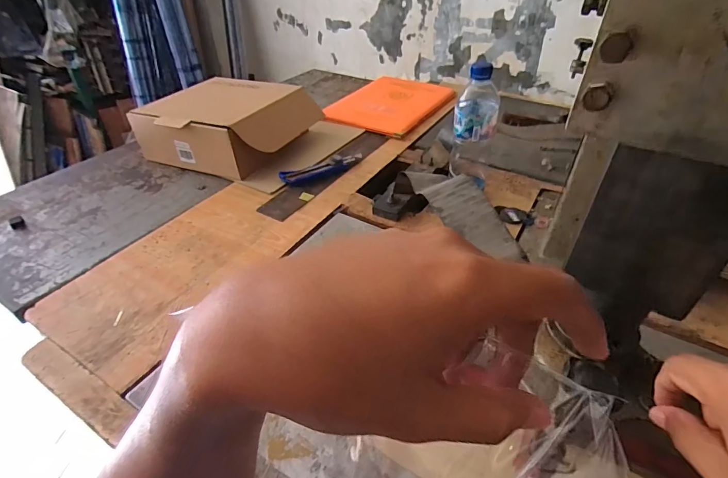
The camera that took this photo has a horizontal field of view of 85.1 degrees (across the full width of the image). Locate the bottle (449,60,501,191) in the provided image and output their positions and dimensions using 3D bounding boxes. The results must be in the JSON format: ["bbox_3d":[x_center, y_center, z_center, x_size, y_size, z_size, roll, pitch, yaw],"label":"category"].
[{"bbox_3d":[0.176,-0.170,0.639,0.068,0.199,0.059,10,39,12],"label":"bottle"}]

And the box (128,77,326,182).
[{"bbox_3d":[-0.277,-0.257,0.851,0.293,0.112,0.290,17,41,20],"label":"box"}]

